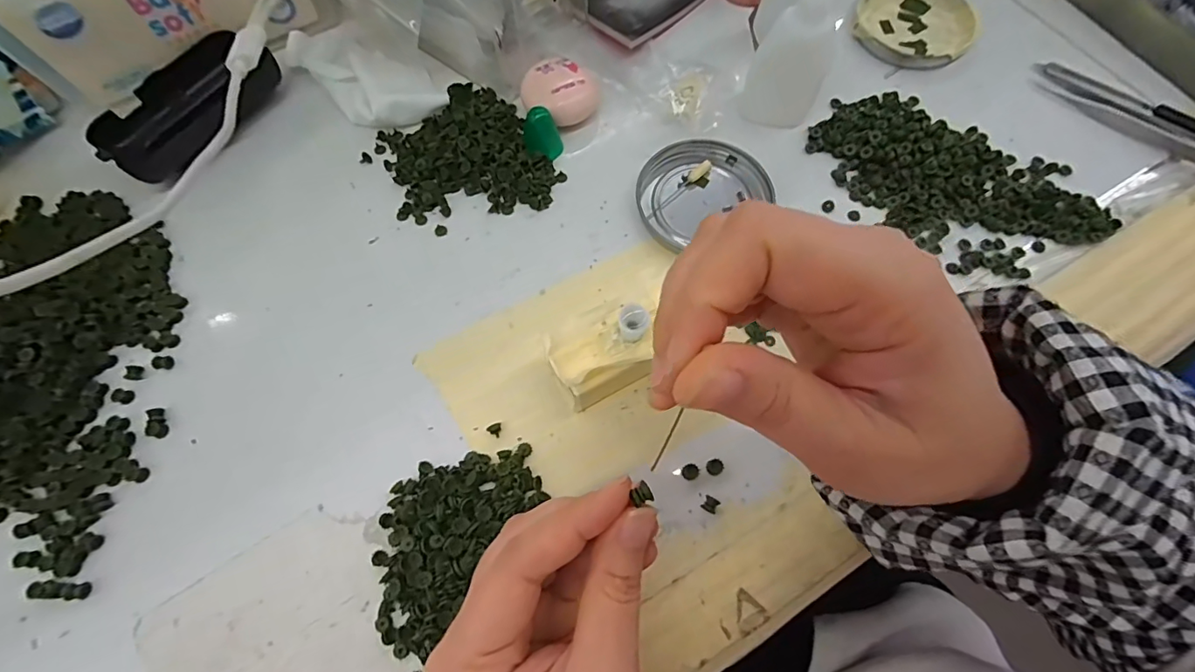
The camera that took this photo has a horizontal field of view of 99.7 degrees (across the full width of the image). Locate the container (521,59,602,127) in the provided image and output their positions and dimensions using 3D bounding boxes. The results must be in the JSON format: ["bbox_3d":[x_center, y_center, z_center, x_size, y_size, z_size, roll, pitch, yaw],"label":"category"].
[{"bbox_3d":[-0.023,-0.151,0.316,0.048,0.018,0.038,34,73,12],"label":"container"}]

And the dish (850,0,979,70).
[{"bbox_3d":[0.221,-0.223,0.354,0.078,0.009,0.075,0,69,0],"label":"dish"}]

